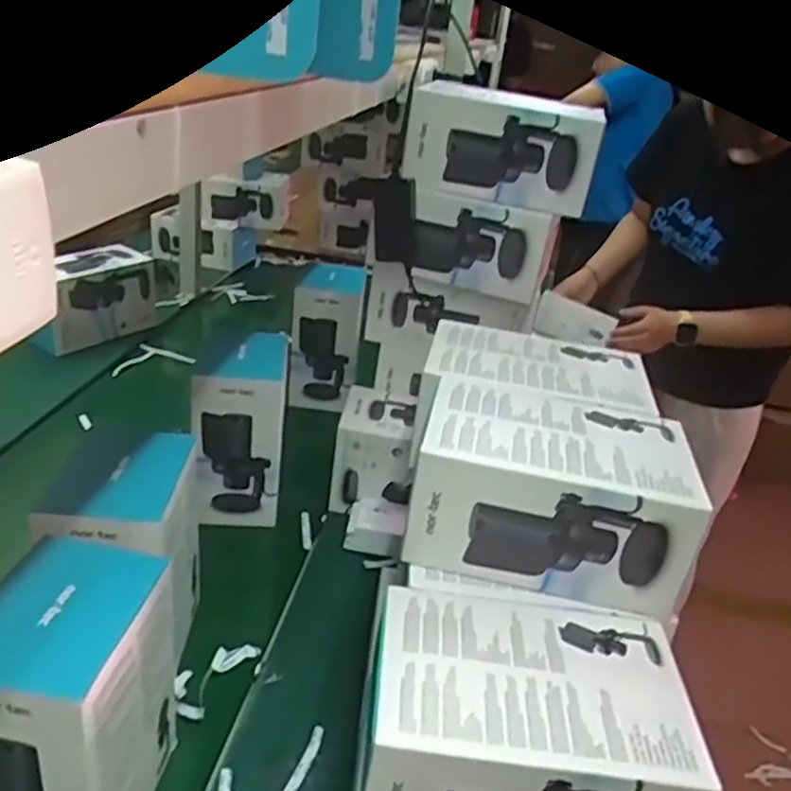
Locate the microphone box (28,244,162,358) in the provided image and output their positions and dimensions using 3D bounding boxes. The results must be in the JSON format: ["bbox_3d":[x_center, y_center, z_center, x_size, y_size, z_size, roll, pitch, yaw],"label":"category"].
[{"bbox_3d":[-0.584,-0.185,1.397,0.108,0.168,0.258,27,34,32],"label":"microphone box"}]

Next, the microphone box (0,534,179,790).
[{"bbox_3d":[-0.262,0.256,0.590,0.114,0.230,0.154,9,28,3],"label":"microphone box"}]

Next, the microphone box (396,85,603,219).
[{"bbox_3d":[0.127,-0.294,0.851,0.217,0.117,0.060,16,29,16],"label":"microphone box"}]

